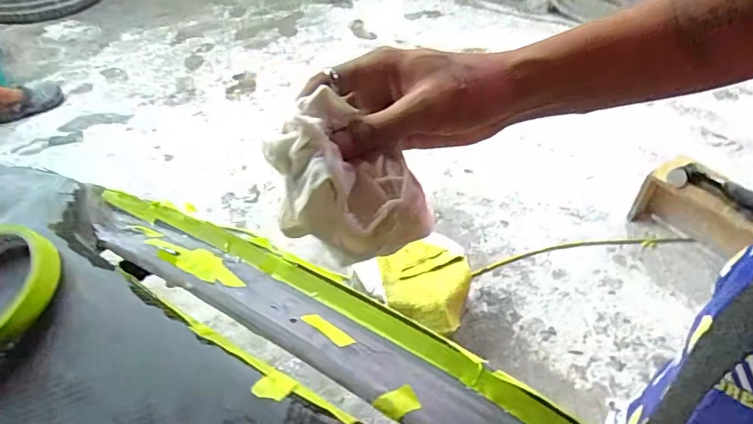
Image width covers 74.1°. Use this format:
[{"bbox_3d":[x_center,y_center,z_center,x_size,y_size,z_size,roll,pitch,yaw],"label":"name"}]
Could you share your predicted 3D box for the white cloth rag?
[{"bbox_3d":[-0.015,-0.023,0.298,0.086,0.067,0.080,-14,48,-8],"label":"white cloth rag"}]

